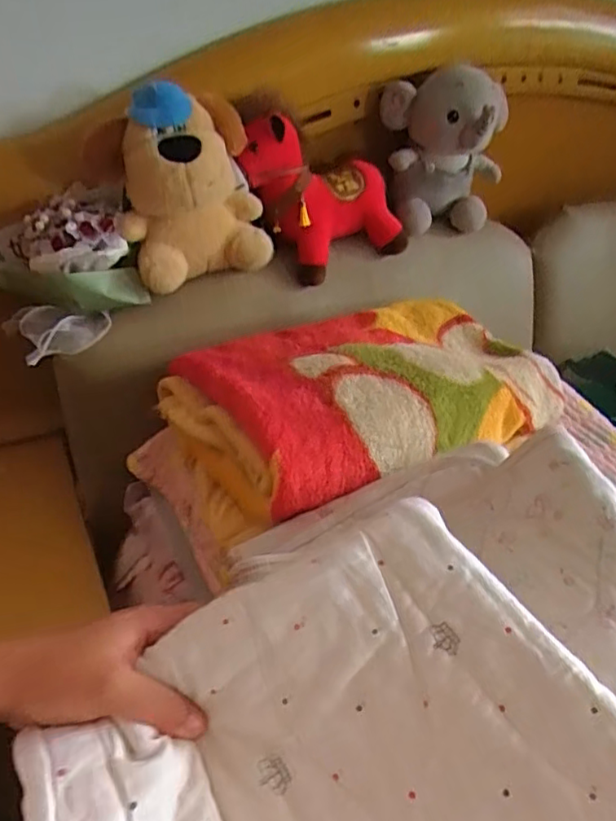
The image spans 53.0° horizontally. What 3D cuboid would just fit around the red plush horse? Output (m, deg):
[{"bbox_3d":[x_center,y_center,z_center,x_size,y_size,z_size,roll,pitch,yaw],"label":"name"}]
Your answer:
[{"bbox_3d":[0.026,-0.270,0.798,0.232,0.201,0.083,-19,44,-28],"label":"red plush horse"}]

